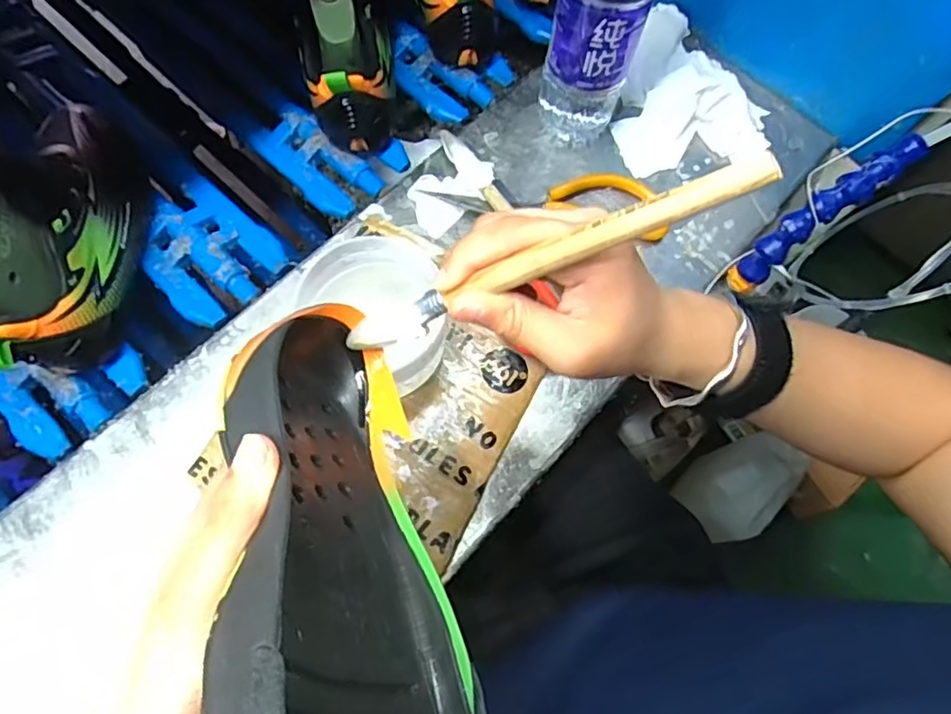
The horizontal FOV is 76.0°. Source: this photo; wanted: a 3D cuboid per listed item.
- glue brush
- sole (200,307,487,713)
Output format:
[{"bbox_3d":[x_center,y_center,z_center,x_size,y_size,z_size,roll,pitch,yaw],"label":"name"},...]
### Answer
[{"bbox_3d":[0.014,-0.031,0.233,0.190,0.007,0.012,-18,62,37],"label":"glue brush"},{"bbox_3d":[-0.044,0.066,0.205,0.059,0.090,0.242,-15,33,-8],"label":"sole"}]

